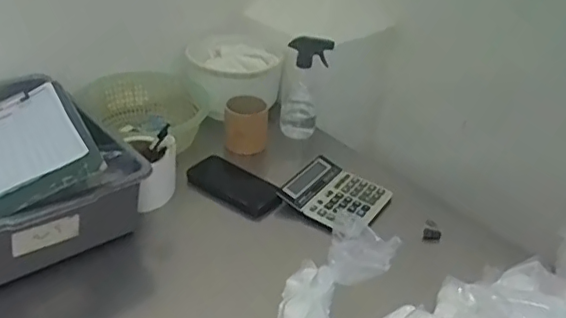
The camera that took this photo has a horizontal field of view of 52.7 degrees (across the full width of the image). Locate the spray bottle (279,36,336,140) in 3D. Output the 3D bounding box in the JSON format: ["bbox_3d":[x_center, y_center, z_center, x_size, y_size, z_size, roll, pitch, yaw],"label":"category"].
[{"bbox_3d":[0.039,-0.149,1.156,0.094,0.225,0.070,17,31,9],"label":"spray bottle"}]

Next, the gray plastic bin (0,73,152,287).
[{"bbox_3d":[-0.427,0.002,0.865,0.299,0.131,0.414,-24,43,-35],"label":"gray plastic bin"}]

